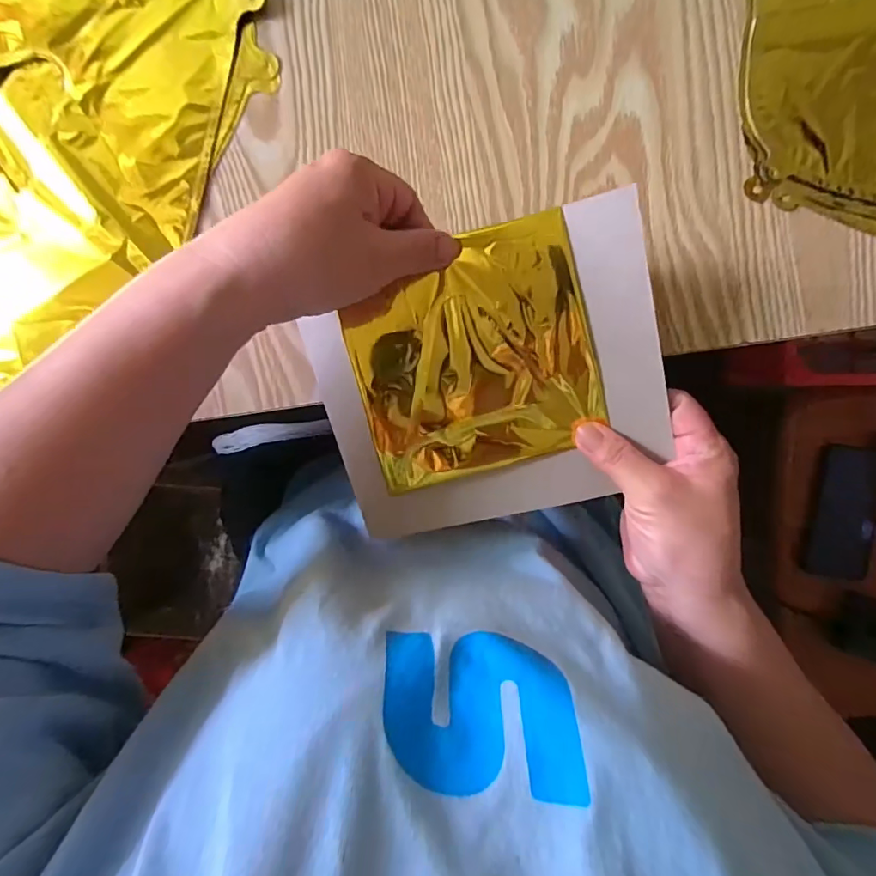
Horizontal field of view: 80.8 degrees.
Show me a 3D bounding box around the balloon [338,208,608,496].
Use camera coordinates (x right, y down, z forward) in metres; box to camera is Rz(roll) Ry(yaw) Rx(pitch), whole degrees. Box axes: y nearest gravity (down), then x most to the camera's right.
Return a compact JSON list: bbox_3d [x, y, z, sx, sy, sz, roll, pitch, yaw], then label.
[{"bbox_3d":[0.020,-0.042,0.292,0.128,0.015,0.130,-14,105,6],"label":"balloon"}]

